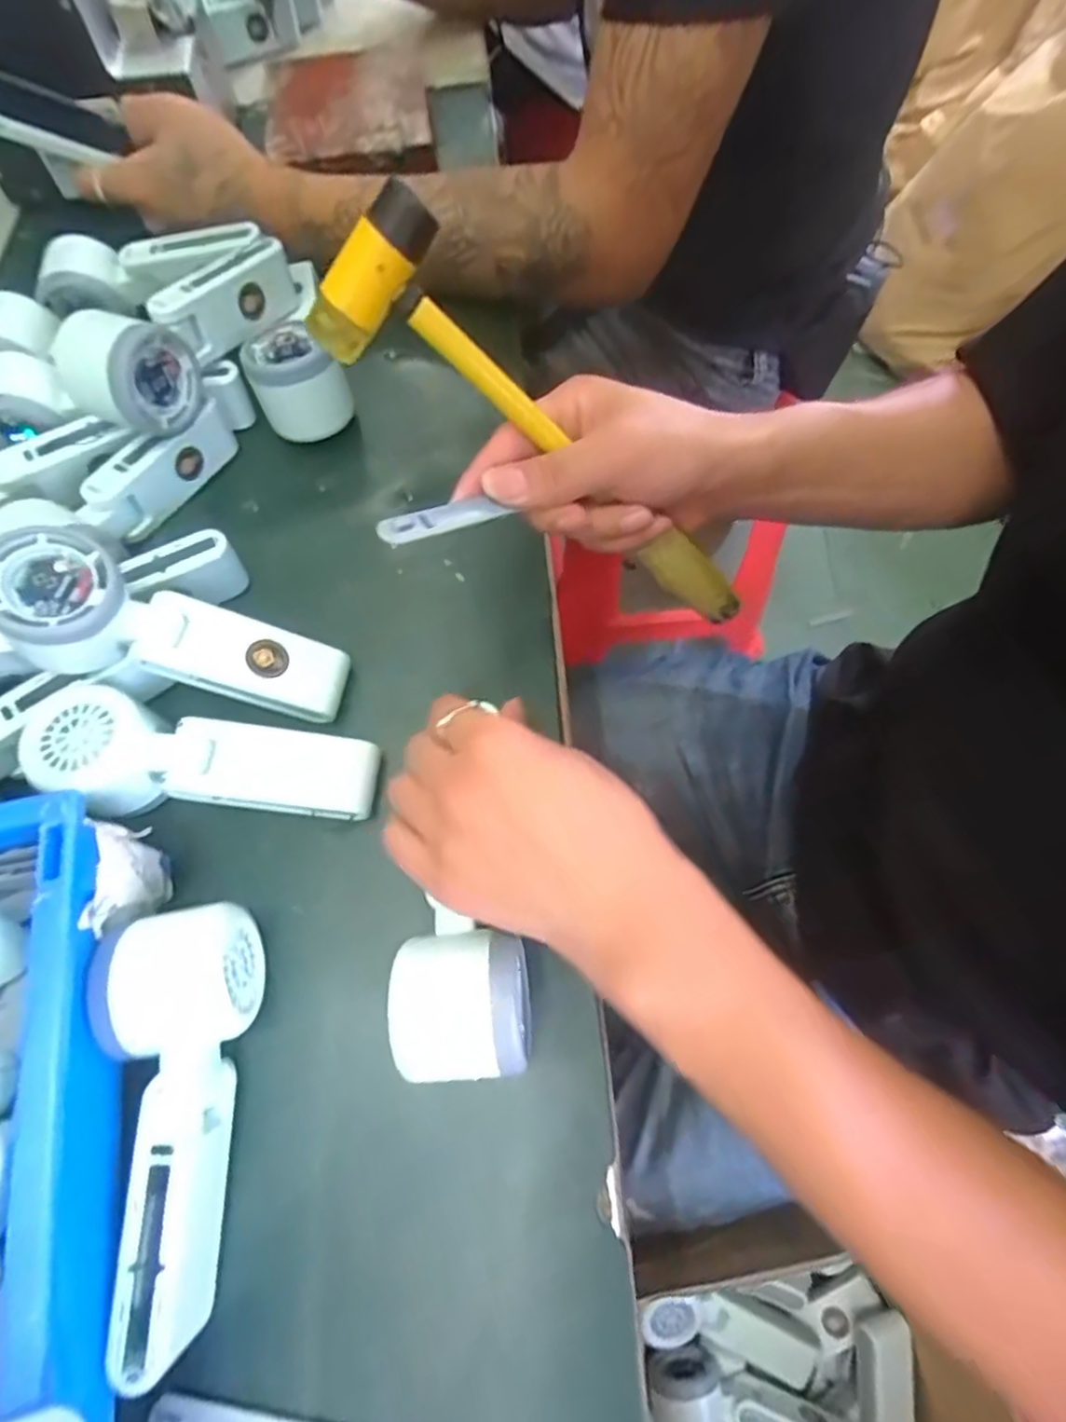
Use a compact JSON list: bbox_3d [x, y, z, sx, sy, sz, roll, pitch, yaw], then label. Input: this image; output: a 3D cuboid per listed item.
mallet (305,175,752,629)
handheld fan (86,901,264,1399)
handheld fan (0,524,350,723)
[{"bbox_3d":[0.020,-0.113,0.319,0.262,0.044,0.036,33,63,-33],"label":"mallet"},{"bbox_3d":[-0.151,0.173,0.283,0.059,0.047,0.164,-9,69,-1],"label":"handheld fan"},{"bbox_3d":[-0.185,-0.035,0.344,0.166,0.046,0.053,20,64,-25],"label":"handheld fan"}]

